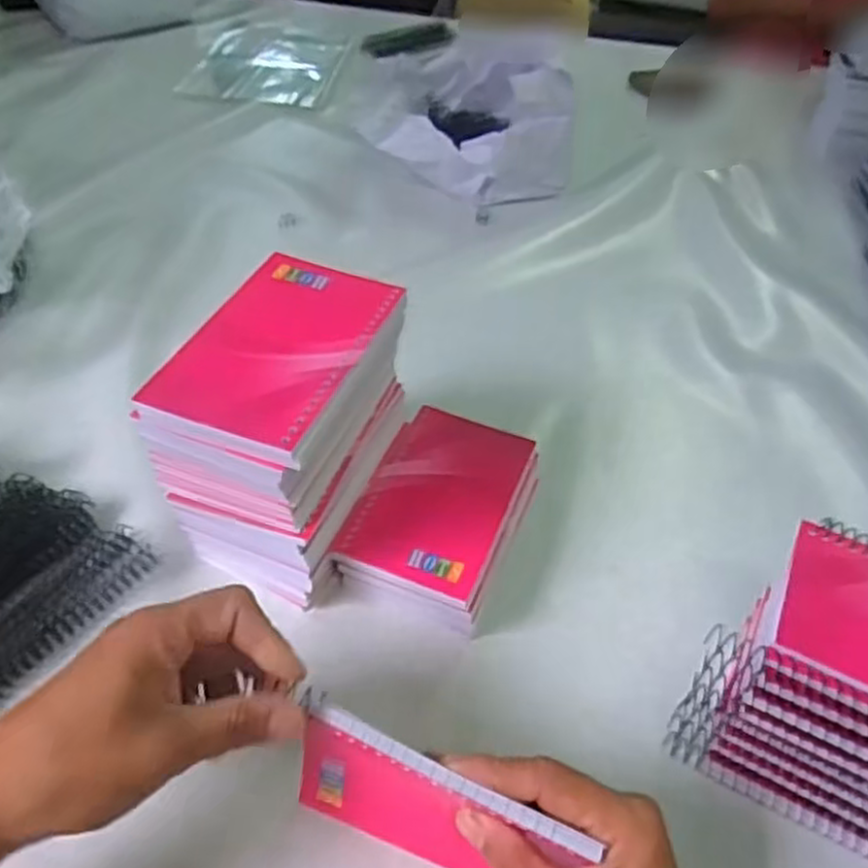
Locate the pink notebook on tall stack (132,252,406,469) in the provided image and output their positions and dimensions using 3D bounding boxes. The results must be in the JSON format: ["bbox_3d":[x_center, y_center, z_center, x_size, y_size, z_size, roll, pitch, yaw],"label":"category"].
[{"bbox_3d":[-0.072,-0.042,0.362,0.083,0.011,0.134,17,48,11],"label":"pink notebook on tall stack"}]

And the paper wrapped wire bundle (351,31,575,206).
[{"bbox_3d":[0.022,-0.329,0.753,0.196,0.112,0.212,-6,48,-10],"label":"paper wrapped wire bundle"}]

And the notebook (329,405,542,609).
[{"bbox_3d":[0.005,0.036,0.440,0.082,0.007,0.129,19,49,13],"label":"notebook"}]

